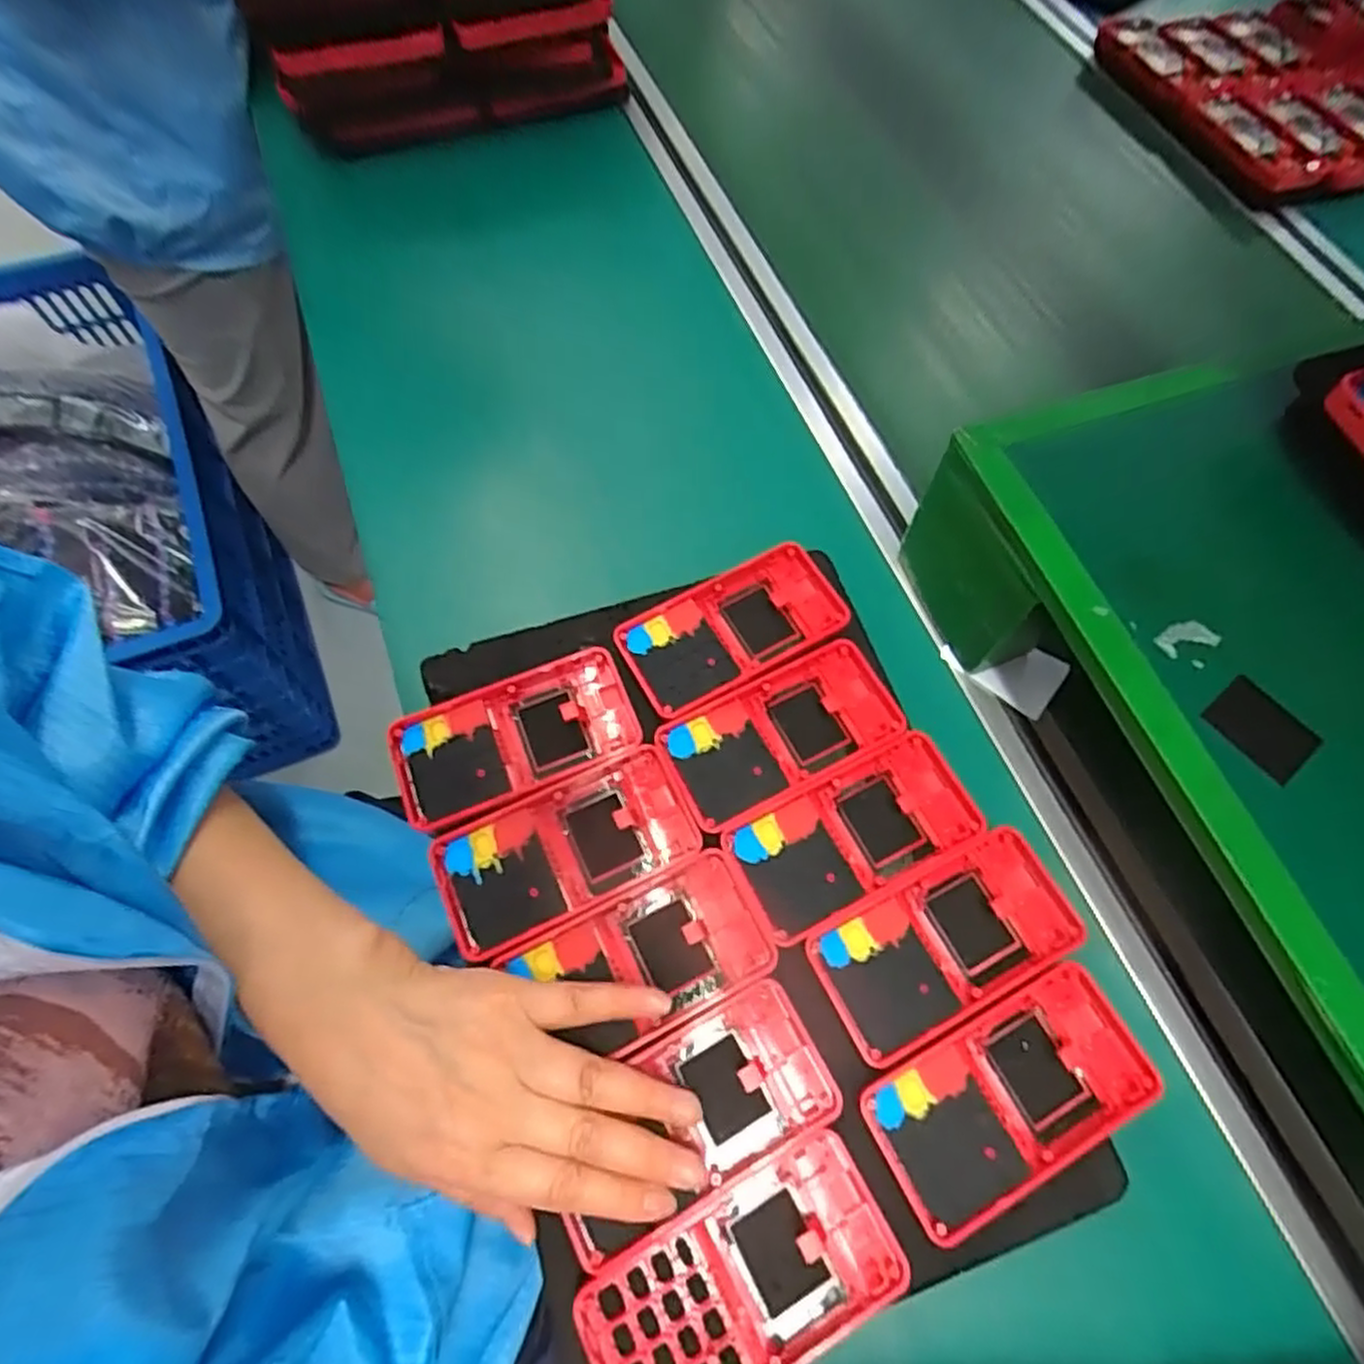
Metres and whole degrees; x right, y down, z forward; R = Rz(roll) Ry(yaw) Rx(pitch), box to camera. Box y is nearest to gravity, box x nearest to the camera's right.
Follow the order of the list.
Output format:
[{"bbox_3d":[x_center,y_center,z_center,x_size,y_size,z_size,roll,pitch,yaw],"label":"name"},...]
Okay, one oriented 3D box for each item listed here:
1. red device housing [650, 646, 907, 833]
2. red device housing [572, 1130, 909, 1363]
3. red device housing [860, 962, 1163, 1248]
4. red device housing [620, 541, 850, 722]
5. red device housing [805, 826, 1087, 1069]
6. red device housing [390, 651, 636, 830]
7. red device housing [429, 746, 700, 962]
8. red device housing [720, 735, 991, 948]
[{"bbox_3d":[0.053,0.025,0.382,0.124,0.011,0.061,-26,70,-13],"label":"red device housing"},{"bbox_3d":[0.023,0.238,0.286,0.123,0.014,0.062,-25,70,-13],"label":"red device housing"},{"bbox_3d":[0.144,0.179,0.316,0.124,0.009,0.061,-25,70,-13],"label":"red device housing"},{"bbox_3d":[0.030,-0.030,0.403,0.124,0.014,0.062,-28,71,-13],"label":"red device housing"},{"bbox_3d":[0.124,0.121,0.341,0.123,0.009,0.062,-24,70,-12],"label":"red device housing"},{"bbox_3d":[-0.086,0.030,0.378,0.122,0.019,0.061,-20,69,-11],"label":"red device housing"},{"bbox_3d":[-0.057,0.080,0.354,0.121,0.012,0.061,-24,70,-12],"label":"red device housing"},{"bbox_3d":[0.087,0.073,0.361,0.123,0.010,0.059,-26,70,-13],"label":"red device housing"}]

